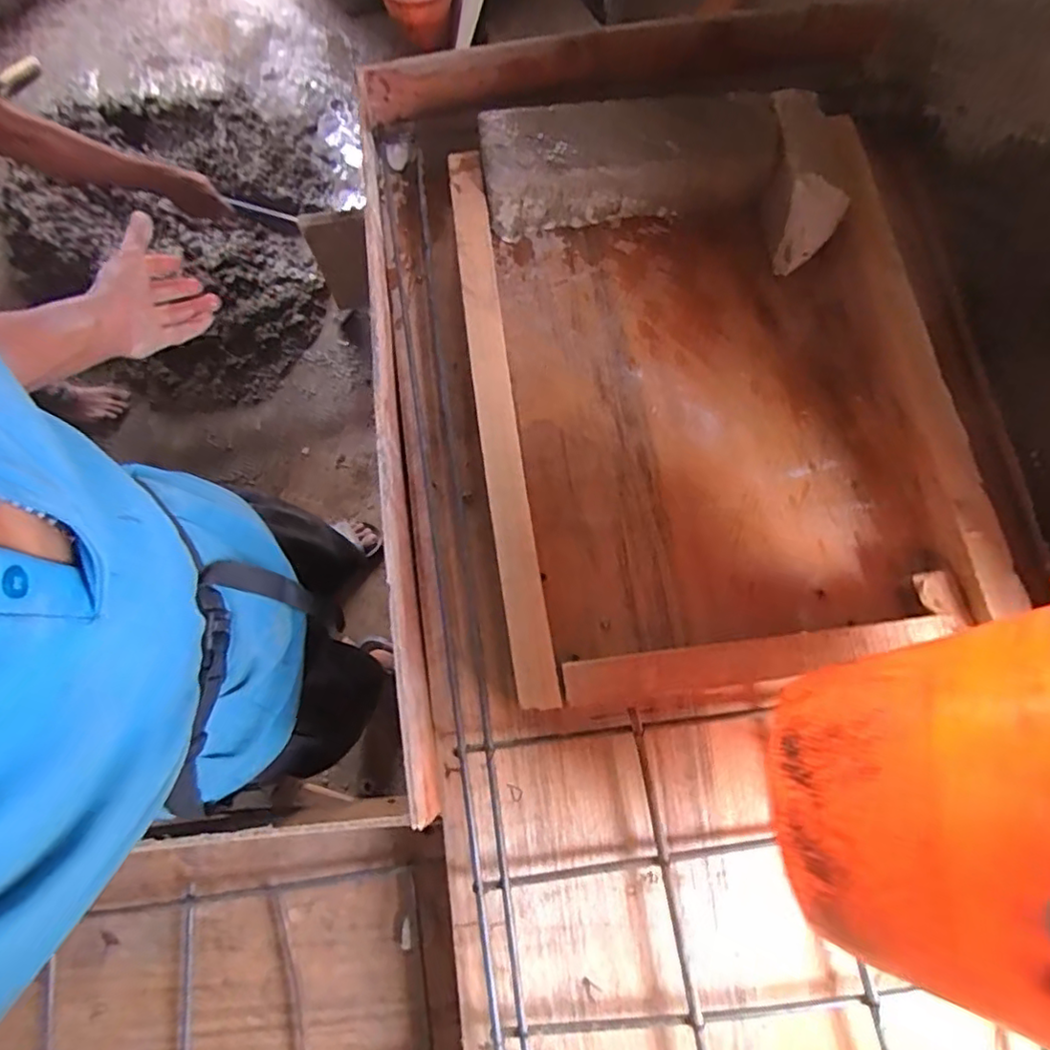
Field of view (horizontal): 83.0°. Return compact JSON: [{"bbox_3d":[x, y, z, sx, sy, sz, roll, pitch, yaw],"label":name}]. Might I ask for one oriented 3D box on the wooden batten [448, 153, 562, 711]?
[{"bbox_3d":[-0.025,-0.116,0.551,0.037,0.013,0.547,-8,76,-1],"label":"wooden batten"}]

